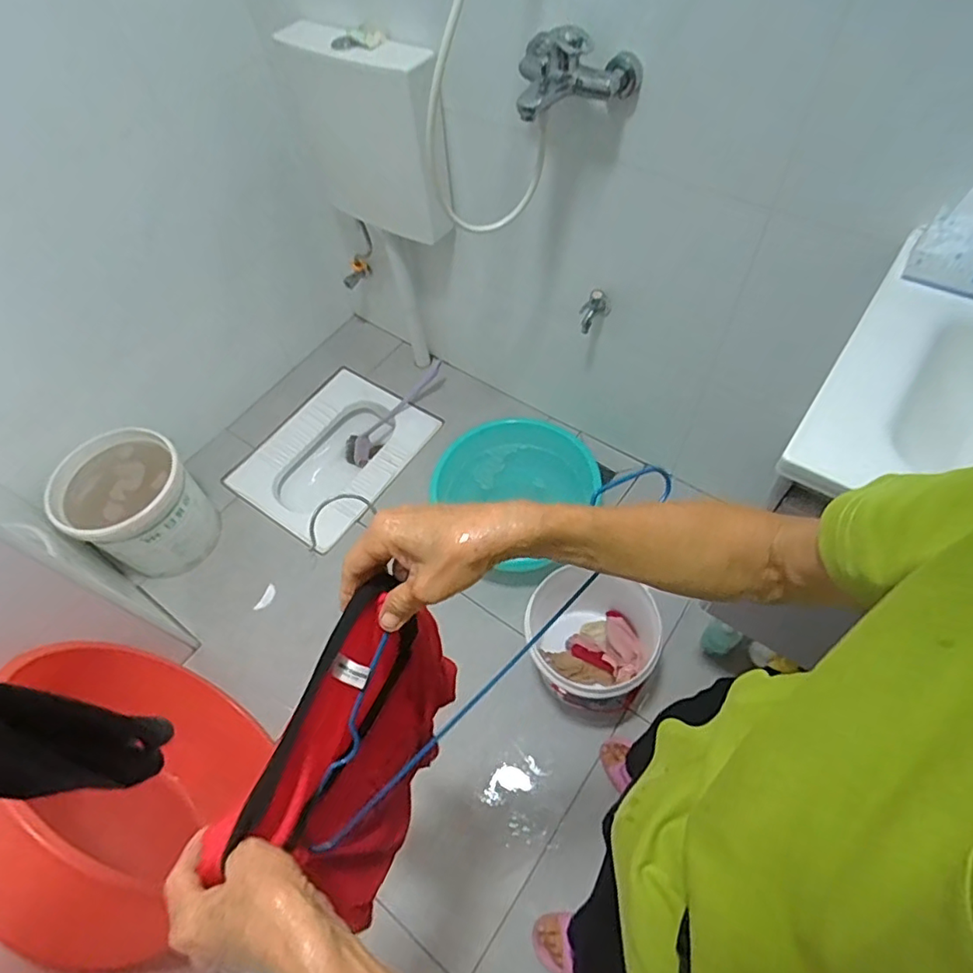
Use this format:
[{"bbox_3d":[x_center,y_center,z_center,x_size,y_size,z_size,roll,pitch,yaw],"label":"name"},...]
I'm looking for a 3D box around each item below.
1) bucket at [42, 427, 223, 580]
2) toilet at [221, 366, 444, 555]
[{"bbox_3d":[-0.882,0.051,1.461,0.263,0.282,0.281,-2,58,3],"label":"bucket"},{"bbox_3d":[-0.464,-0.085,1.773,0.433,0.165,0.553,25,63,19],"label":"toilet"}]

